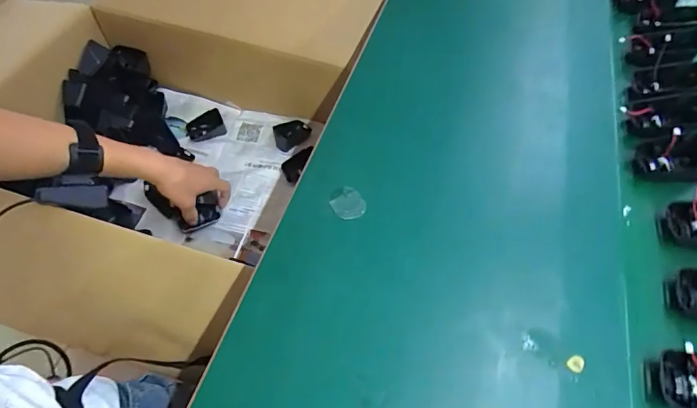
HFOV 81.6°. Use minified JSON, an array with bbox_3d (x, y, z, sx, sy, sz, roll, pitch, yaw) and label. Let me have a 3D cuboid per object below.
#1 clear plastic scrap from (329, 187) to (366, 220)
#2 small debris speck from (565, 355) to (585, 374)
[{"bbox_3d":[0.000,0.000,0.373,0.029,0.004,0.034,-21,59,-16],"label":"clear plastic scrap"},{"bbox_3d":[0.170,0.118,0.300,0.014,0.004,0.011,-32,63,-22],"label":"small debris speck"}]

